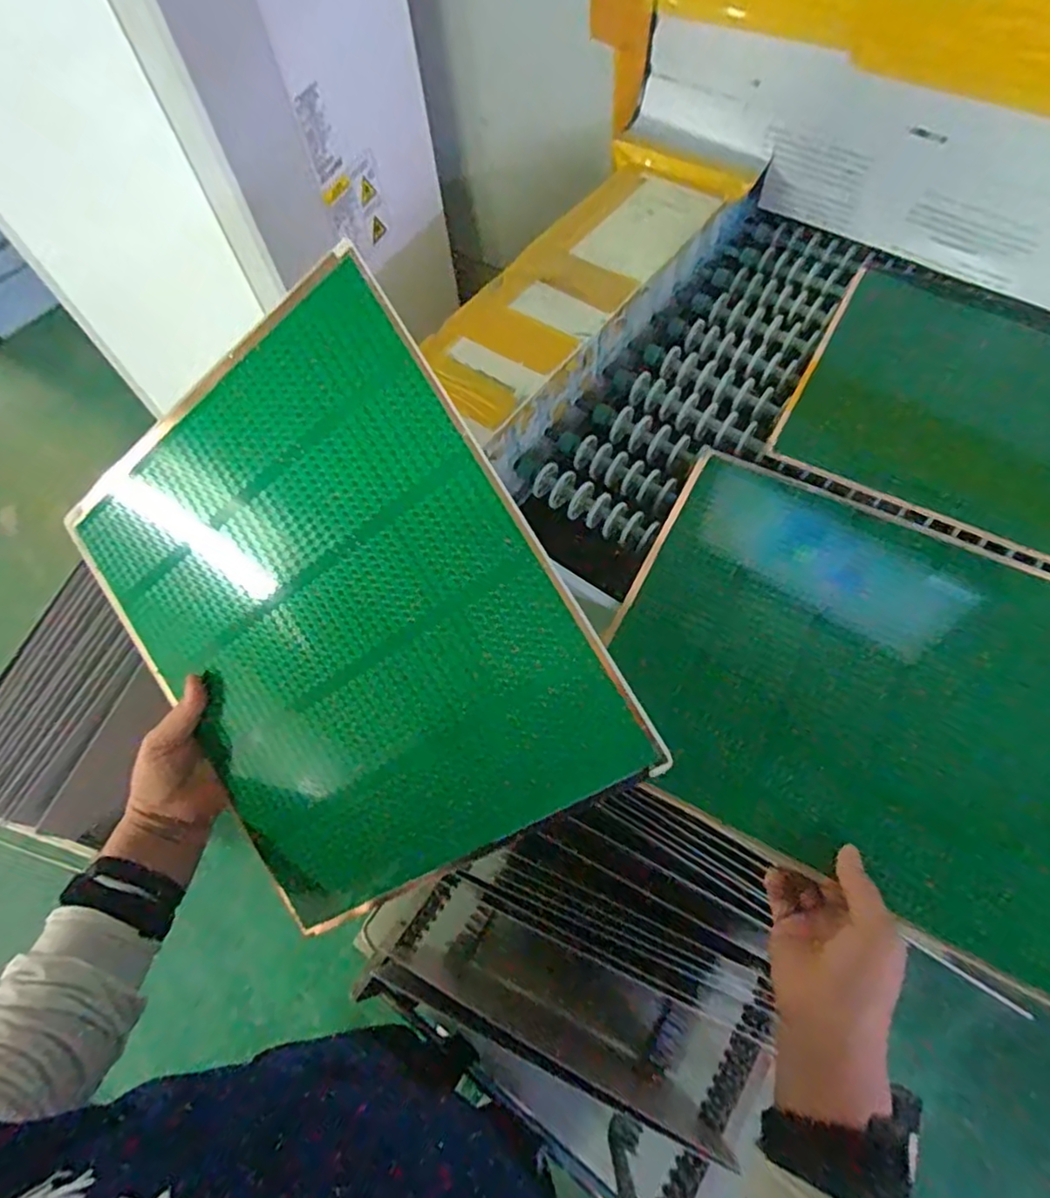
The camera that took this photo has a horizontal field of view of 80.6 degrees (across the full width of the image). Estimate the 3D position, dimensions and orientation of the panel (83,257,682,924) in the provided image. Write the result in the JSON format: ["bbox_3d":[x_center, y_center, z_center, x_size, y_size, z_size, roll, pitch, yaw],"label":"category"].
[{"bbox_3d":[-0.143,0.020,0.455,0.332,0.011,0.399,-32,89,20],"label":"panel"}]

